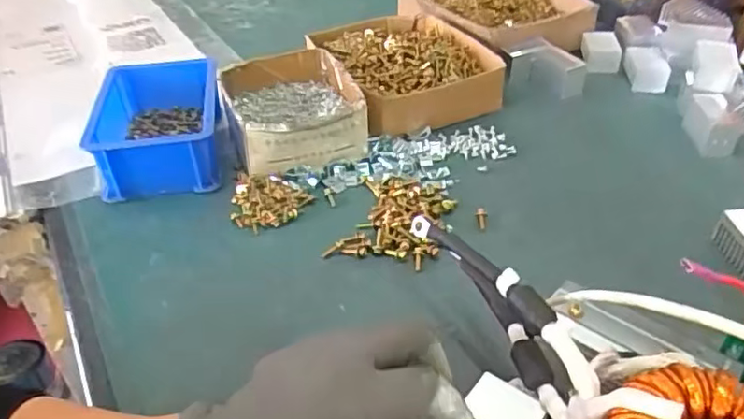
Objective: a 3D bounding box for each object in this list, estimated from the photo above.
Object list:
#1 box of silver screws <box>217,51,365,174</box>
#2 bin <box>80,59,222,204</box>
[{"bbox_3d":[-0.071,-0.085,0.532,0.115,0.053,0.122,-15,40,-16],"label":"box of silver screws"},{"bbox_3d":[-0.182,-0.071,0.520,0.100,0.057,0.140,-8,39,-7],"label":"bin"}]

